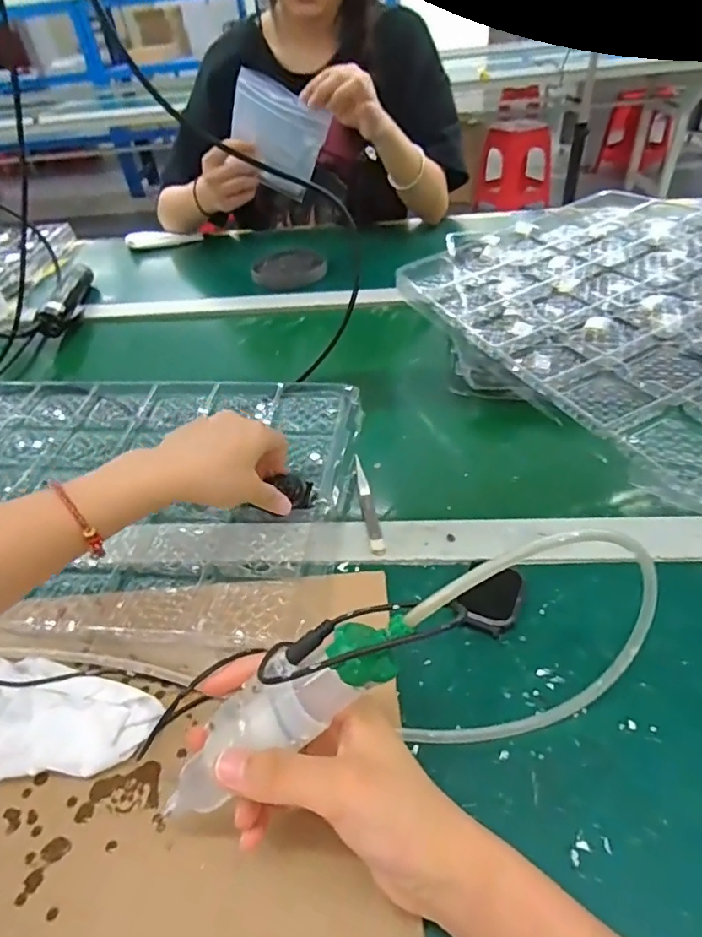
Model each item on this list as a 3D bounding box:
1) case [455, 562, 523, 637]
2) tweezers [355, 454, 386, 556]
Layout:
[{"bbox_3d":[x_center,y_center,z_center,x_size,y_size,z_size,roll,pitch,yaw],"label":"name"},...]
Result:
[{"bbox_3d":[0.096,0.086,0.366,0.039,0.013,0.054,15,47,22],"label":"case"},{"bbox_3d":[0.013,0.027,0.446,0.010,0.004,0.111,-10,43,-3],"label":"tweezers"}]

